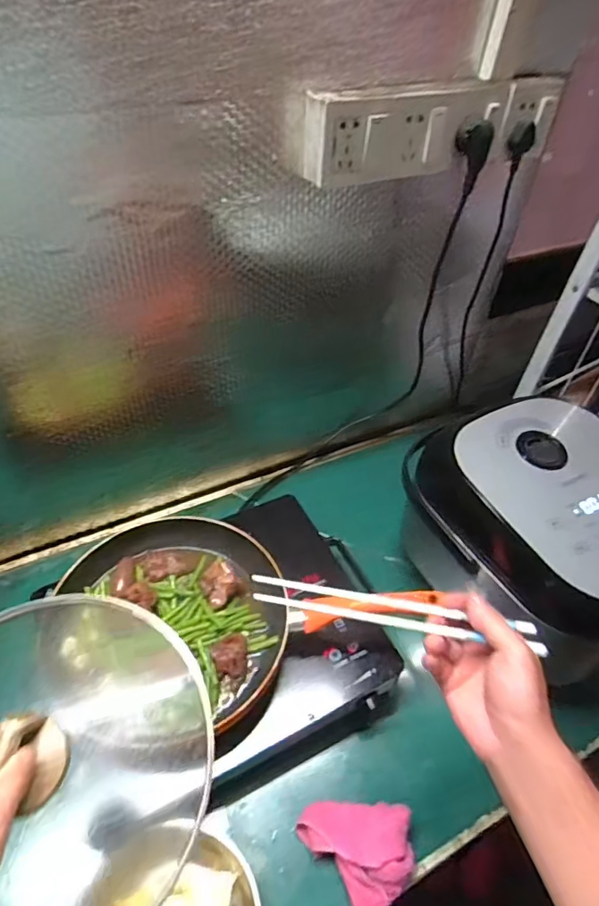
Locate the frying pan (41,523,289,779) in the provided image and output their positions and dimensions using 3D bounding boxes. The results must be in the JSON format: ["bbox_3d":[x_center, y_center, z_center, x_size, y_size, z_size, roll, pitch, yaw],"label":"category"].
[{"bbox_3d":[-0.162,0.209,0.638,0.348,0.080,0.281,32,52,24],"label":"frying pan"}]

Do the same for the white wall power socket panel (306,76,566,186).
[{"bbox_3d":[0.170,-0.392,0.627,0.360,0.088,0.050,-19,50,-22],"label":"white wall power socket panel"}]

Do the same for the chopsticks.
[{"bbox_3d":[0.083,0.137,0.447,0.245,0.017,0.031,10,46,4],"label":"chopsticks"}]

